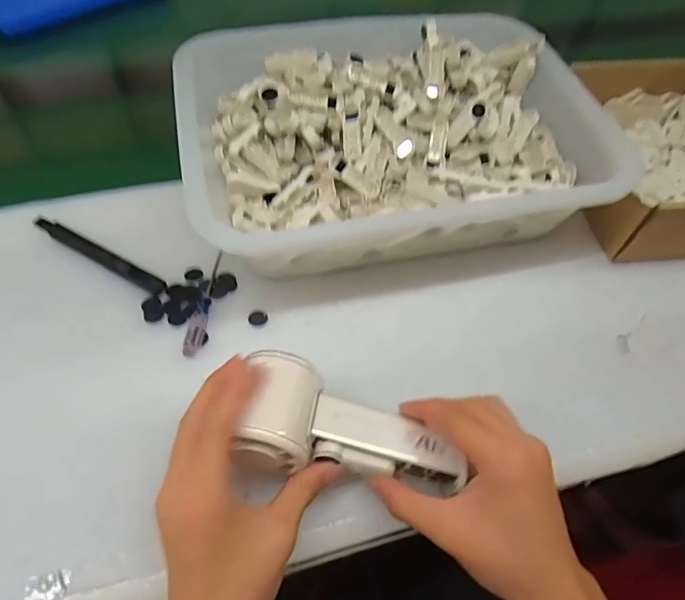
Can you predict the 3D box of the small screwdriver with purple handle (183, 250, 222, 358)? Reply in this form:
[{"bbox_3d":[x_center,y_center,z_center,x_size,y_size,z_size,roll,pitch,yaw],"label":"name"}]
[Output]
[{"bbox_3d":[-0.110,-0.001,0.403,0.013,0.010,0.102,4,57,-2],"label":"small screwdriver with purple handle"}]

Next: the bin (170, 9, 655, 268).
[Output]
[{"bbox_3d":[0.036,-0.159,0.467,0.343,0.087,0.264,-7,59,-9],"label":"bin"}]

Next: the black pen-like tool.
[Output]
[{"bbox_3d":[-0.203,-0.039,0.422,0.135,0.005,0.014,28,60,13],"label":"black pen-like tool"}]

